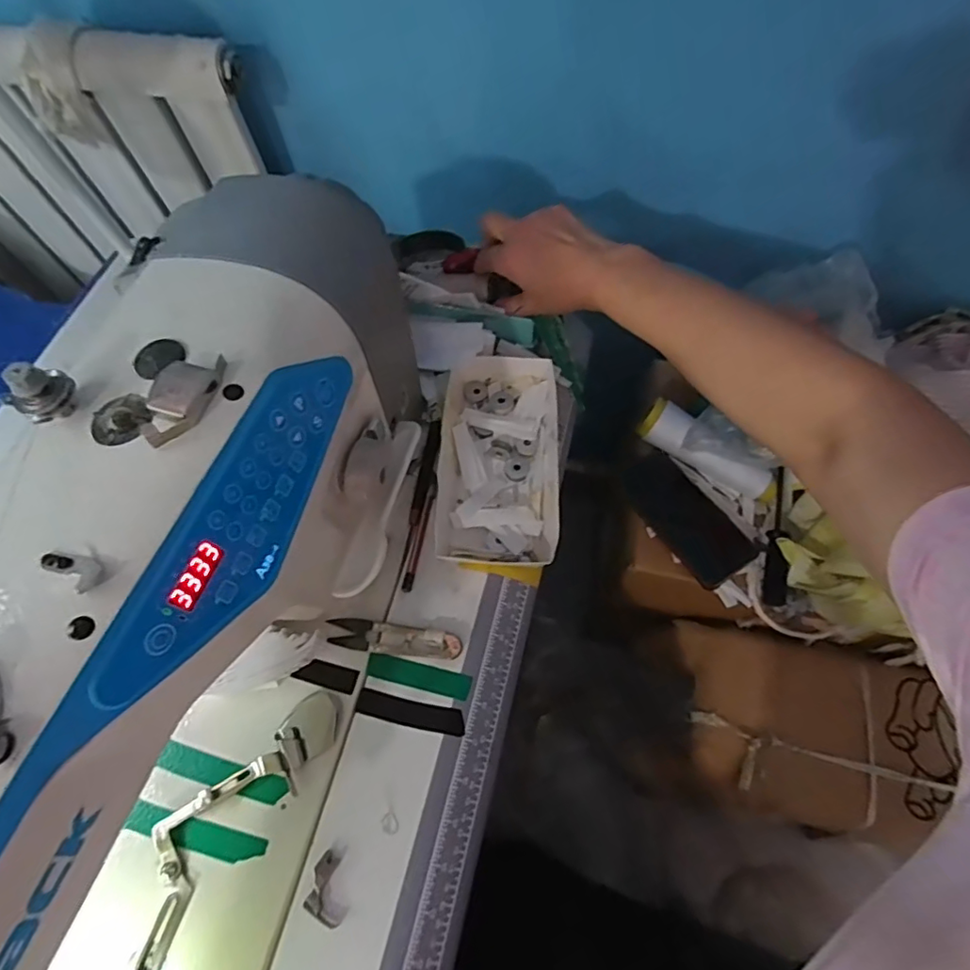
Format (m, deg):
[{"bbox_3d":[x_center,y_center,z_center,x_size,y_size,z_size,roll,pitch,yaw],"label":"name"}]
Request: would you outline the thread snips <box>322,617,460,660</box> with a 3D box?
[{"bbox_3d":[-0.069,0.117,0.419,0.101,0.009,0.022,6,64,6],"label":"thread snips"}]

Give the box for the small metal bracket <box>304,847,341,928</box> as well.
[{"bbox_3d":[-0.103,0.256,0.347,0.019,0.006,0.040,-6,64,0],"label":"small metal bracket"}]

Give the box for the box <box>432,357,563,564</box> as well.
[{"bbox_3d":[0.013,-0.026,0.470,0.097,0.035,0.187,1,64,3],"label":"box"}]

